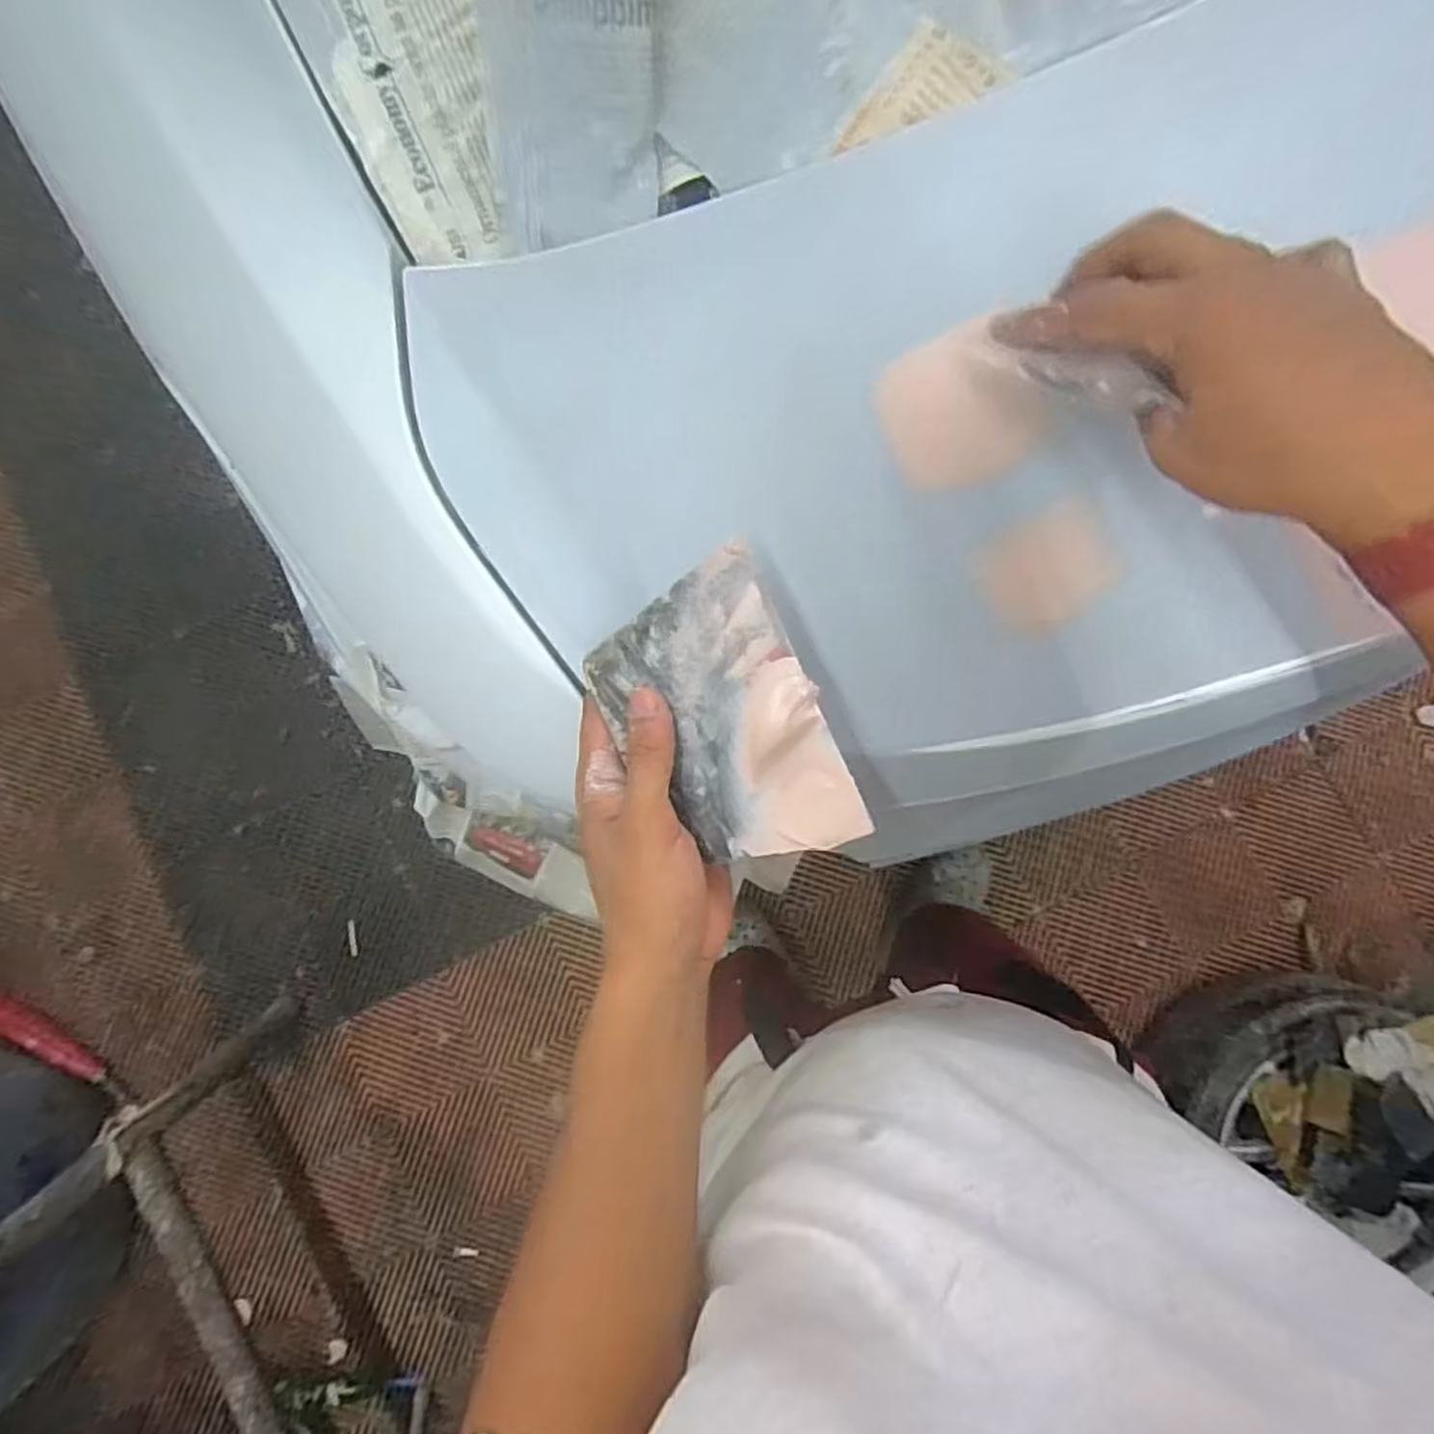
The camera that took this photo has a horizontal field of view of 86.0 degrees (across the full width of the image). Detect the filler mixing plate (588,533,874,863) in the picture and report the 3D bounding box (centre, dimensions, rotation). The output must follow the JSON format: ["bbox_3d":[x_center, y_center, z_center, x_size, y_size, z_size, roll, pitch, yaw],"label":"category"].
[{"bbox_3d":[0.001,0.005,0.361,0.095,0.007,0.137,-27,85,17],"label":"filler mixing plate"}]

